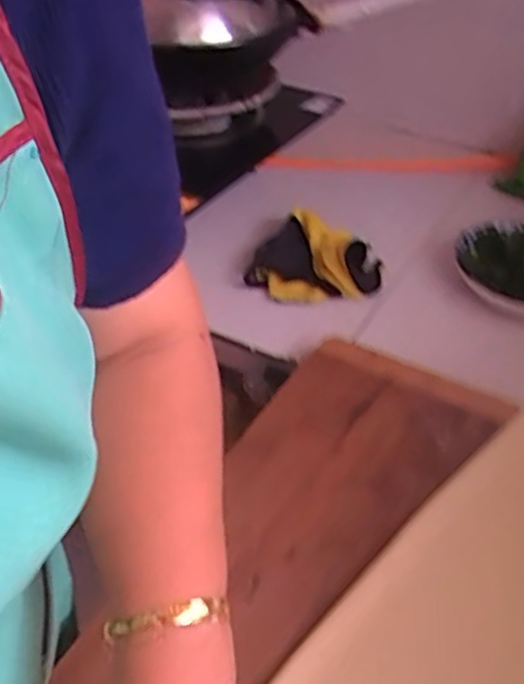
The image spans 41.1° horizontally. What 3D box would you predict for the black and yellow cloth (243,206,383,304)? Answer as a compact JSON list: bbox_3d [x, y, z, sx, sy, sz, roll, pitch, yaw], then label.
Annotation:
[{"bbox_3d":[0.064,-0.095,0.825,0.149,0.052,0.115,24,46,24],"label":"black and yellow cloth"}]

